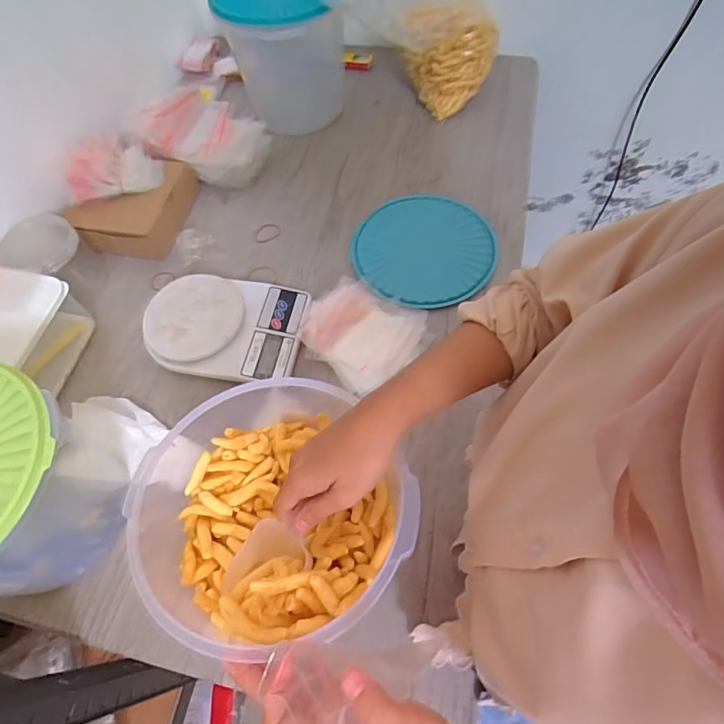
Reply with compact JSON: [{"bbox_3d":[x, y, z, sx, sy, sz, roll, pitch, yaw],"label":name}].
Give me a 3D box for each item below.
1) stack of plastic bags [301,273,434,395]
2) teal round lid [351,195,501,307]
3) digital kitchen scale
[{"bbox_3d":[0.000,-0.042,0.610,0.151,0.026,0.137,33,69,19],"label":"stack of plastic bags"},{"bbox_3d":[0.091,-0.172,0.686,0.203,0.021,0.202,-2,62,3],"label":"teal round lid"},{"bbox_3d":[-0.184,-0.050,0.632,0.202,0.029,0.148,5,63,7],"label":"digital kitchen scale"}]

